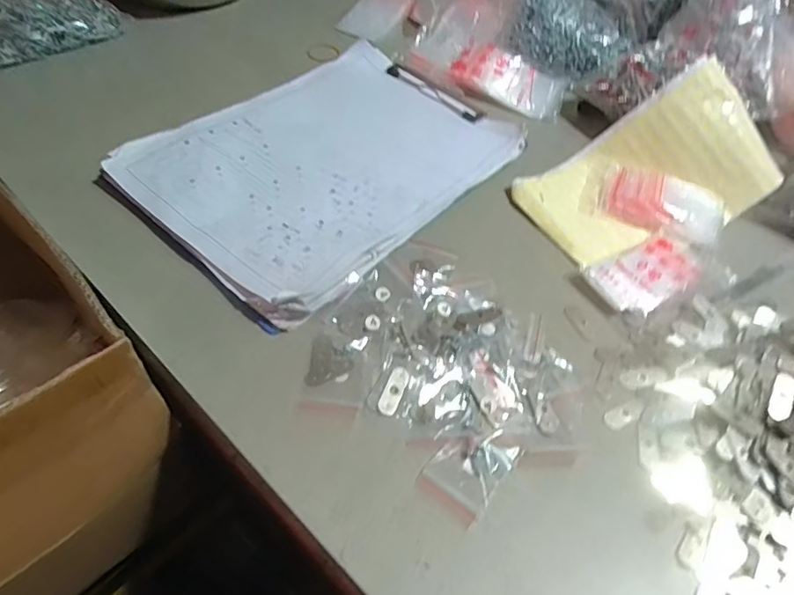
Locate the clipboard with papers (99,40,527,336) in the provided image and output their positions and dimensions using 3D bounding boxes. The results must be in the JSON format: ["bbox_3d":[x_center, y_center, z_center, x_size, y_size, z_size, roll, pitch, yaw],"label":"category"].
[{"bbox_3d":[-0.054,-0.124,0.452,0.211,0.023,0.296,36,57,20],"label":"clipboard with papers"}]

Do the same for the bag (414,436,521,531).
[{"bbox_3d":[0.042,0.098,0.313,0.039,0.004,0.054,34,57,19],"label":"bag"}]

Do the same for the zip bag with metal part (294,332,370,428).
[{"bbox_3d":[-0.038,0.051,0.343,0.039,0.004,0.059,11,52,2],"label":"zip bag with metal part"}]

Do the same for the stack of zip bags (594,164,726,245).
[{"bbox_3d":[0.227,-0.082,0.461,0.105,0.016,0.061,19,53,8],"label":"stack of zip bags"}]

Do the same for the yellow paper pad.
[{"bbox_3d":[0.214,-0.102,0.461,0.216,0.068,0.120,-32,62,-7],"label":"yellow paper pad"}]

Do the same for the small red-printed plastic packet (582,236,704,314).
[{"bbox_3d":[0.189,-0.018,0.412,0.083,0.016,0.050,-26,60,-24],"label":"small red-printed plastic packet"}]

